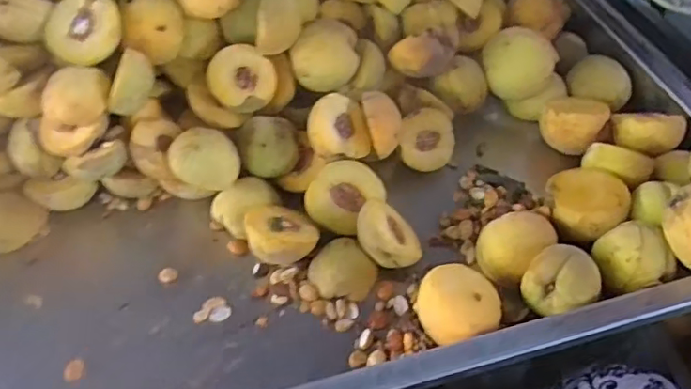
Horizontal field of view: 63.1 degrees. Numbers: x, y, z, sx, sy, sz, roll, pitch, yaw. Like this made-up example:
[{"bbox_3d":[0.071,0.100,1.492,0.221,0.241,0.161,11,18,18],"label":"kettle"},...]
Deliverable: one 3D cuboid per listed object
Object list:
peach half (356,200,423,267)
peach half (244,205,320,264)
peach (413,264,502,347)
[{"bbox_3d":[0.034,0.035,0.509,0.055,0.030,0.065,22,35,-32],"label":"peach half"},{"bbox_3d":[-0.059,0.036,0.508,0.066,0.037,0.056,21,54,17],"label":"peach half"},{"bbox_3d":[0.091,0.092,0.453,0.062,0.046,0.060,0,50,0],"label":"peach"}]

